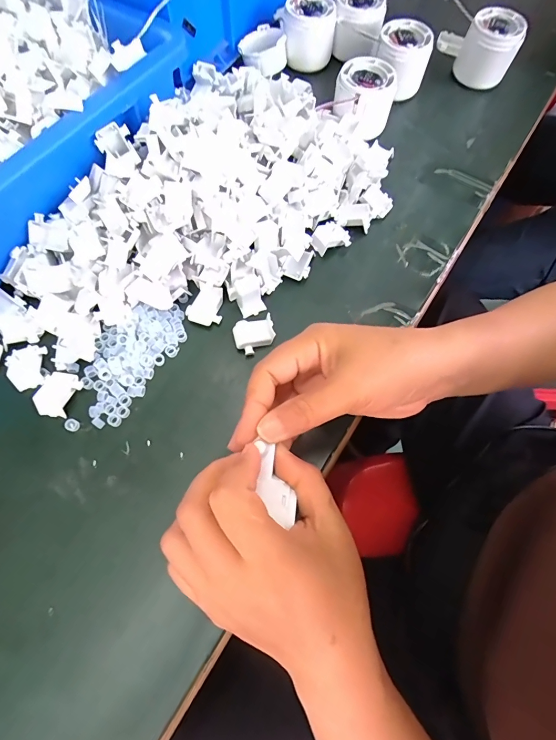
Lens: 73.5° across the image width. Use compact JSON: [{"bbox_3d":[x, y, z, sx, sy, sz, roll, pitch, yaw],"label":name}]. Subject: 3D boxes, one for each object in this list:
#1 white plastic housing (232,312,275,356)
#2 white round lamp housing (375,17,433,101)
[{"bbox_3d":[-0.020,-0.029,0.304,0.032,0.015,0.029,-11,70,-6],"label":"white plastic housing"},{"bbox_3d":[0.133,-0.338,0.404,0.046,0.047,0.049,1,69,-2],"label":"white round lamp housing"}]

